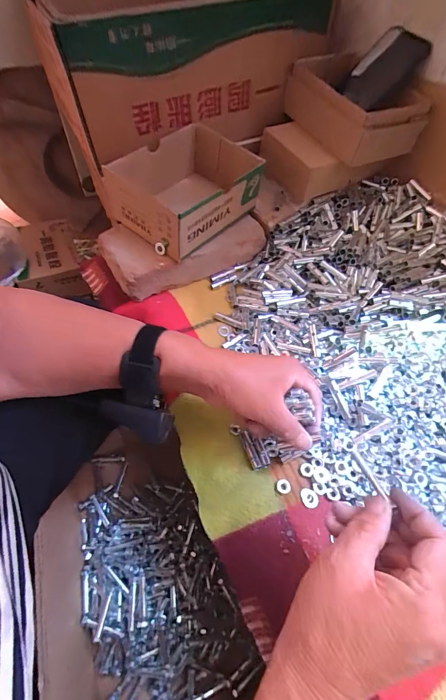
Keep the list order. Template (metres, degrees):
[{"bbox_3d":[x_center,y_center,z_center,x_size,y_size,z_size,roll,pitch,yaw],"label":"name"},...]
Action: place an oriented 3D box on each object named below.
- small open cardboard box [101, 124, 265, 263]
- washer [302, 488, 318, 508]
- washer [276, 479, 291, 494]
[{"bbox_3d":[-0.049,-0.227,0.470,0.134,0.090,0.179,35,63,17],"label":"small open cardboard box"},{"bbox_3d":[0.087,0.148,0.332,0.017,0.004,0.018,2,58,-1],"label":"washer"},{"bbox_3d":[0.062,0.139,0.337,0.014,0.004,0.014,1,58,-2],"label":"washer"}]

